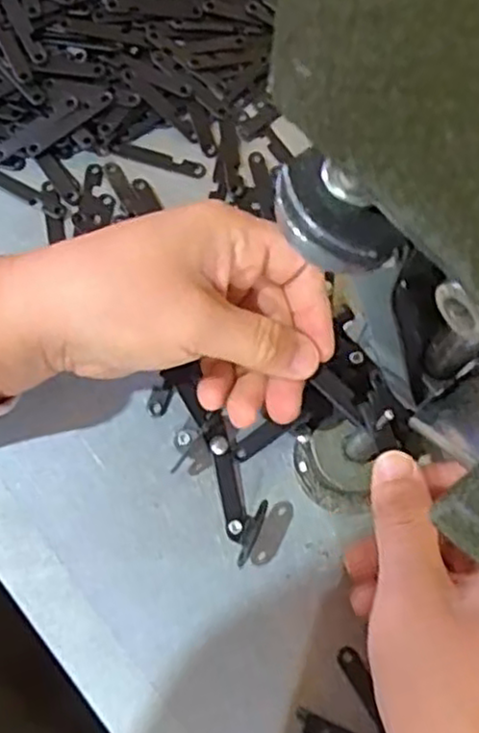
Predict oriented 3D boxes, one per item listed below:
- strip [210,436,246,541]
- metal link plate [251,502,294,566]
[{"bbox_3d":[-0.005,0.054,0.316,0.008,0.005,0.045,-12,74,-2],"label":"strip"},{"bbox_3d":[0.015,0.073,0.314,0.010,0.004,0.030,23,76,7],"label":"metal link plate"}]

